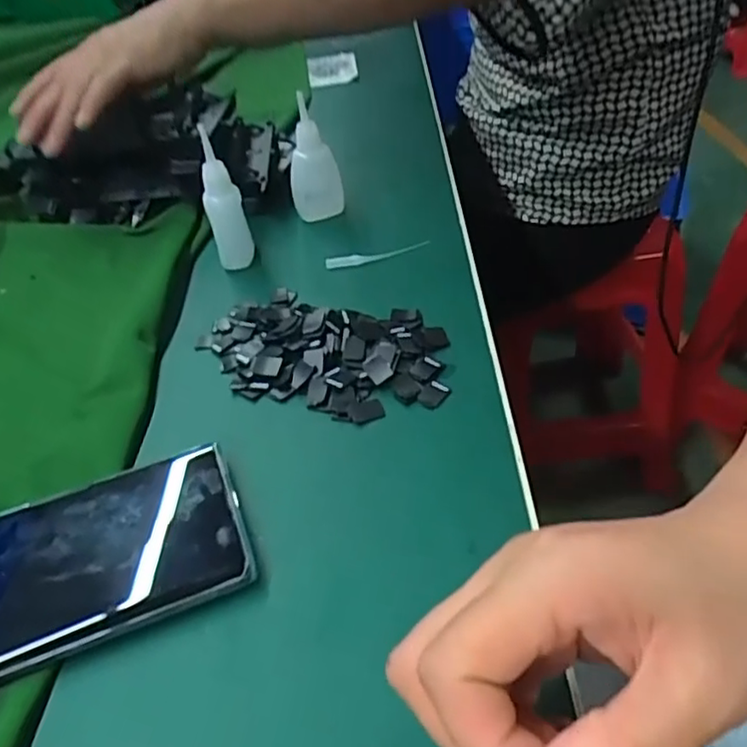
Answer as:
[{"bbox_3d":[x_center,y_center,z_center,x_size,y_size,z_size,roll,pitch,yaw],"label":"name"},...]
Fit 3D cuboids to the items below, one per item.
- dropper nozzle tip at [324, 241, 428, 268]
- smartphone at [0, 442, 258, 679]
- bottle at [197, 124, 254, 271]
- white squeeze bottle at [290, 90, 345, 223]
[{"bbox_3d":[0.003,-0.075,0.410,0.068,0.007,0.011,-11,42,-6],"label":"dropper nozzle tip"},{"bbox_3d":[-0.127,0.076,0.242,0.154,0.014,0.076,-17,42,-10],"label":"smartphone"},{"bbox_3d":[-0.094,-0.108,0.403,0.022,0.085,0.020,-3,41,6],"label":"bottle"},{"bbox_3d":[-0.041,-0.144,0.436,0.029,0.075,0.024,-24,45,-20],"label":"white squeeze bottle"}]

